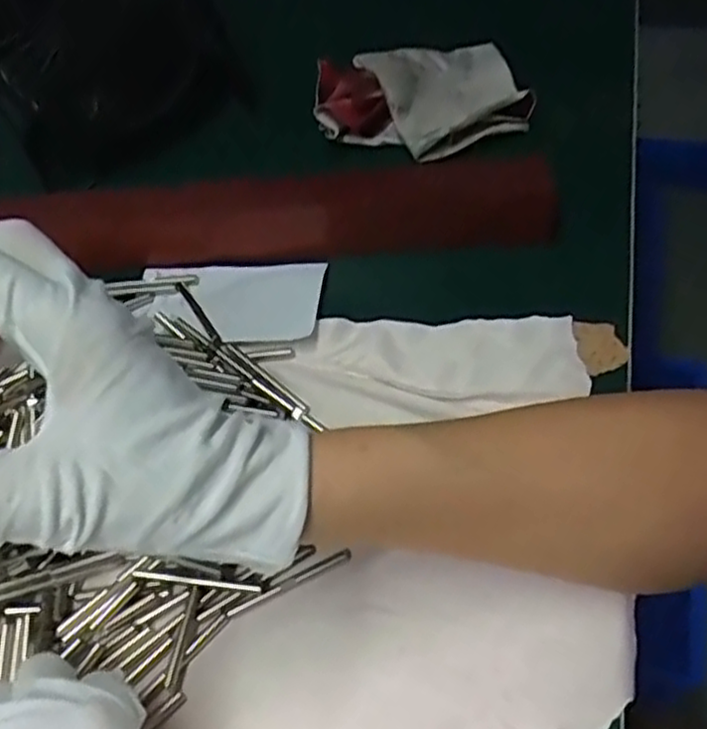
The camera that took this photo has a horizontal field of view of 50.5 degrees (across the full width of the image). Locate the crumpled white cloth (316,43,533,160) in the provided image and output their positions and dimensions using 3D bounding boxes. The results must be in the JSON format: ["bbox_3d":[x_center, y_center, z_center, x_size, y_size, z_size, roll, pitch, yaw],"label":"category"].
[{"bbox_3d":[0.038,-0.167,0.456,0.119,0.029,0.106,-8,58,0],"label":"crumpled white cloth"}]

